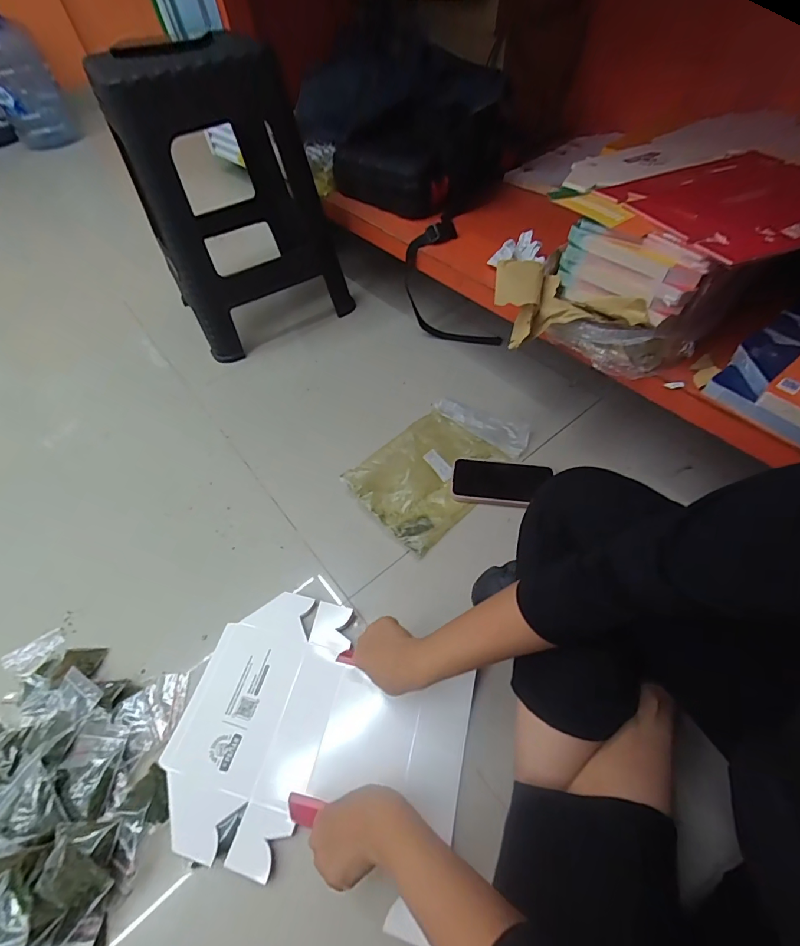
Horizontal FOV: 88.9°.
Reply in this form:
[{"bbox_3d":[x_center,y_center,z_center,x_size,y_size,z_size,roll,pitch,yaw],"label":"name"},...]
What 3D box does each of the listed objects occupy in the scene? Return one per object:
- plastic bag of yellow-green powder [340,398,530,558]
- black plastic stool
[{"bbox_3d":[0.072,-0.025,0.702,0.182,0.035,0.307,37,65,26],"label":"plastic bag of yellow-green powder"},{"bbox_3d":[-0.381,-0.583,0.880,0.359,0.462,0.412,-34,59,-18],"label":"black plastic stool"}]

